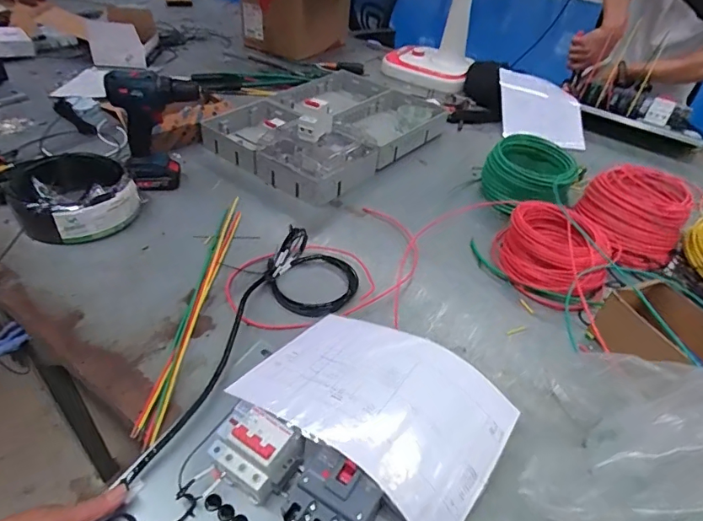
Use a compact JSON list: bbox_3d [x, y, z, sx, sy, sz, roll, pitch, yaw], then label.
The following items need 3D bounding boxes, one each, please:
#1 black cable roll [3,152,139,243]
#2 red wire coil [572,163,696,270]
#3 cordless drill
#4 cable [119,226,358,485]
[{"bbox_3d":[-0.485,-0.114,0.835,0.184,0.072,0.203,-23,49,-26],"label":"black cable roll"},{"bbox_3d":[0.539,-0.094,0.915,0.184,0.098,0.187,29,48,24],"label":"red wire coil"},{"bbox_3d":[-0.347,-0.235,0.878,0.150,0.210,0.068,-11,45,-15],"label":"cordless drill"},{"bbox_3d":[-0.156,0.080,0.646,0.149,0.078,0.439,30,49,25],"label":"cable"}]

